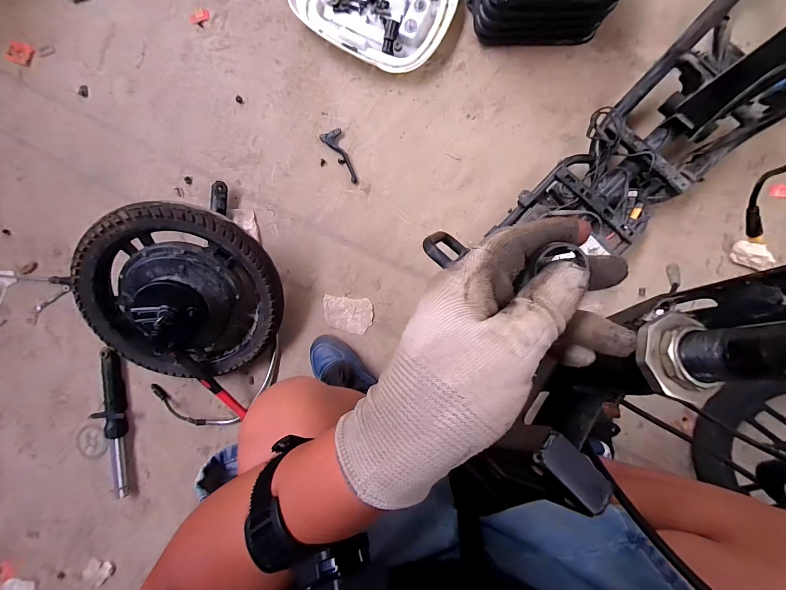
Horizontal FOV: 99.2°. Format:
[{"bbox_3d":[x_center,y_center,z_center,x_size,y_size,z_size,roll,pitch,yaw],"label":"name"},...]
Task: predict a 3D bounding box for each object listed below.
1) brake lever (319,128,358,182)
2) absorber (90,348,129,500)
[{"bbox_3d":[-0.116,-0.320,0.770,0.047,0.013,0.130,-29,86,4],"label":"brake lever"},{"bbox_3d":[-0.629,0.287,0.749,0.060,0.042,0.333,-4,91,6],"label":"absorber"}]

